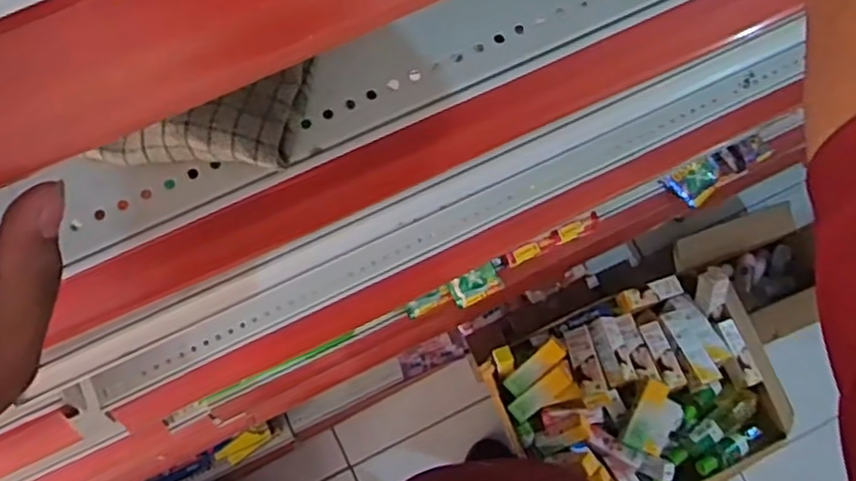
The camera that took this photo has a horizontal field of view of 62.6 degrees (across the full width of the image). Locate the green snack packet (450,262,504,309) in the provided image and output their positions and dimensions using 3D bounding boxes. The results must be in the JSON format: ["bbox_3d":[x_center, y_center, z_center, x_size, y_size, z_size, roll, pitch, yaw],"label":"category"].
[{"bbox_3d":[0.071,0.066,1.038,0.072,0.020,0.046,-26,78,-7],"label":"green snack packet"}]

